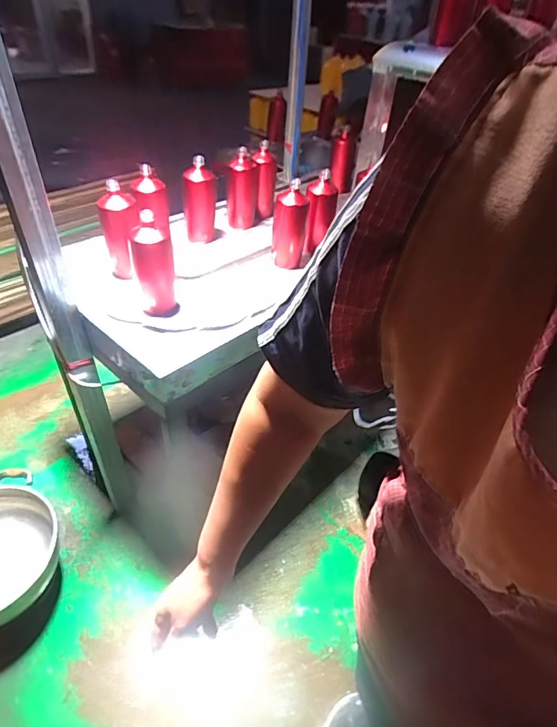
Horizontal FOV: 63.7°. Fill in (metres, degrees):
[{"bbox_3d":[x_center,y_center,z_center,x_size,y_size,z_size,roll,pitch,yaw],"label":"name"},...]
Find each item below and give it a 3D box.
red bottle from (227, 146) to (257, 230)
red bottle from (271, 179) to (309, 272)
[{"bbox_3d":[-0.102,-0.497,1.269,0.086,0.208,0.086,-1,40,-4],"label":"red bottle"},{"bbox_3d":[0.028,-0.337,1.082,0.082,0.198,0.072,4,40,2],"label":"red bottle"}]

